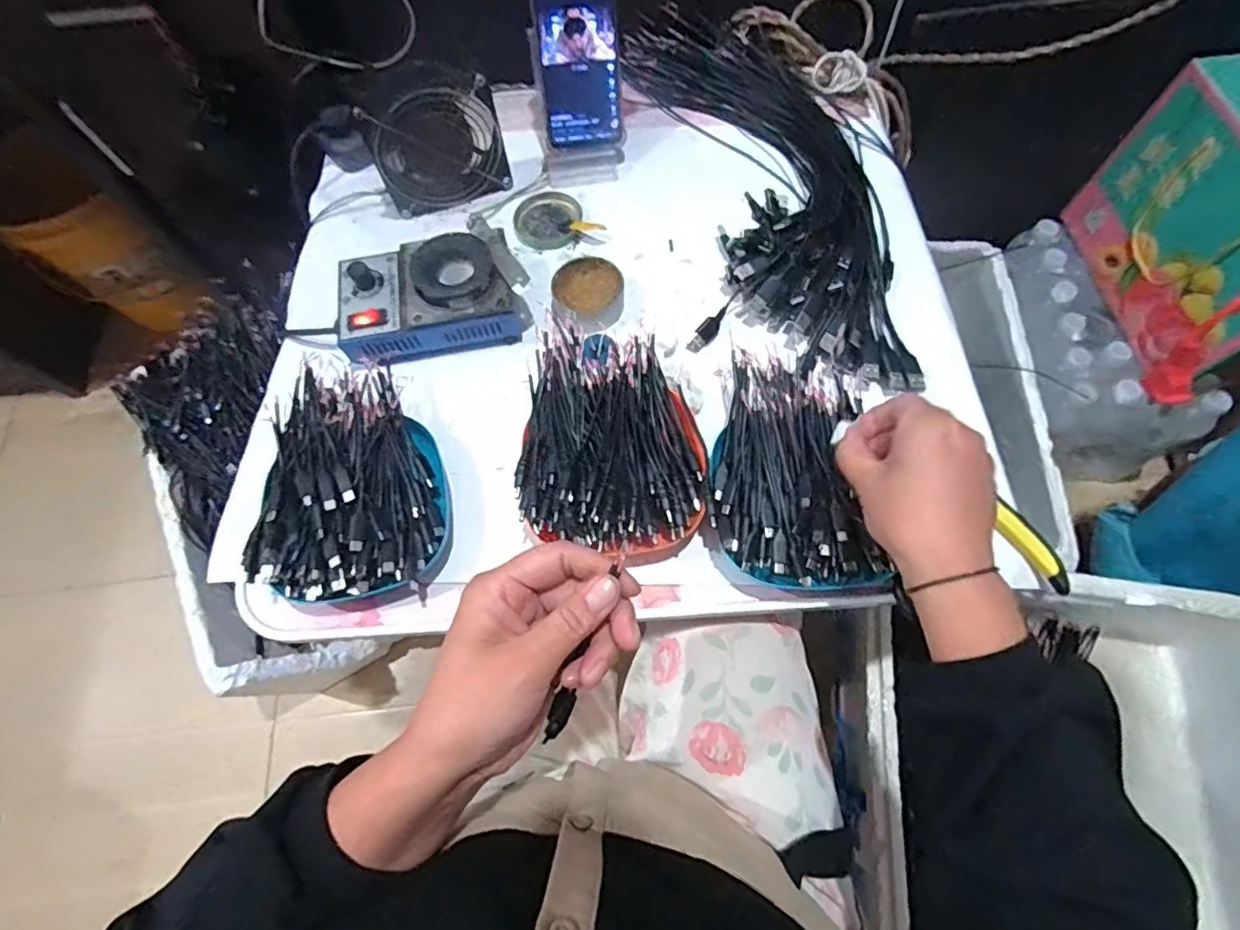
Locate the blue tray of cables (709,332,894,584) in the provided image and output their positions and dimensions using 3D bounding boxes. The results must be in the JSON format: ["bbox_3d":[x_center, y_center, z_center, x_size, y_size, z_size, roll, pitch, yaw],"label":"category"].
[{"bbox_3d":[0.124,-0.001,0.432,0.126,0.044,0.179,-2,68,2],"label":"blue tray of cables"}]

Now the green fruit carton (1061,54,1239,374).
[{"bbox_3d":[0.793,-0.298,0.734,0.189,0.238,0.323,-5,68,1],"label":"green fruit carton"}]

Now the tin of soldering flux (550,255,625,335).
[{"bbox_3d":[-0.028,-0.151,0.522,0.062,0.026,0.071,2,69,4],"label":"tin of soldering flux"}]

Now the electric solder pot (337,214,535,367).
[{"bbox_3d":[-0.166,-0.148,0.511,0.162,0.061,0.109,-19,69,-5],"label":"electric solder pot"}]

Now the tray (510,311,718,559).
[{"bbox_3d":[-0.005,-0.023,0.447,0.136,0.062,0.179,0,68,3],"label":"tray"}]

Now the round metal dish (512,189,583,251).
[{"bbox_3d":[-0.073,-0.245,0.579,0.066,0.009,0.073,-12,68,-2],"label":"round metal dish"}]

